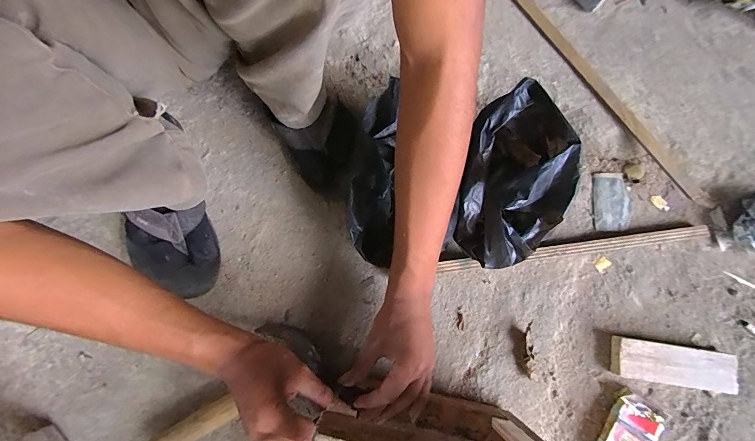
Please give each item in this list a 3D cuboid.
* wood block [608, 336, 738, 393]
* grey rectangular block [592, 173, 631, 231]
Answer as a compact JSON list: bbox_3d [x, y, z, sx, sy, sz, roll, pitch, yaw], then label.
[{"bbox_3d":[0.385,0.188,0.445,0.149,0.020,0.049,8,75,0],"label":"wood block"},{"bbox_3d":[0.341,-0.027,0.495,0.048,0.014,0.084,4,76,-1],"label":"grey rectangular block"}]

